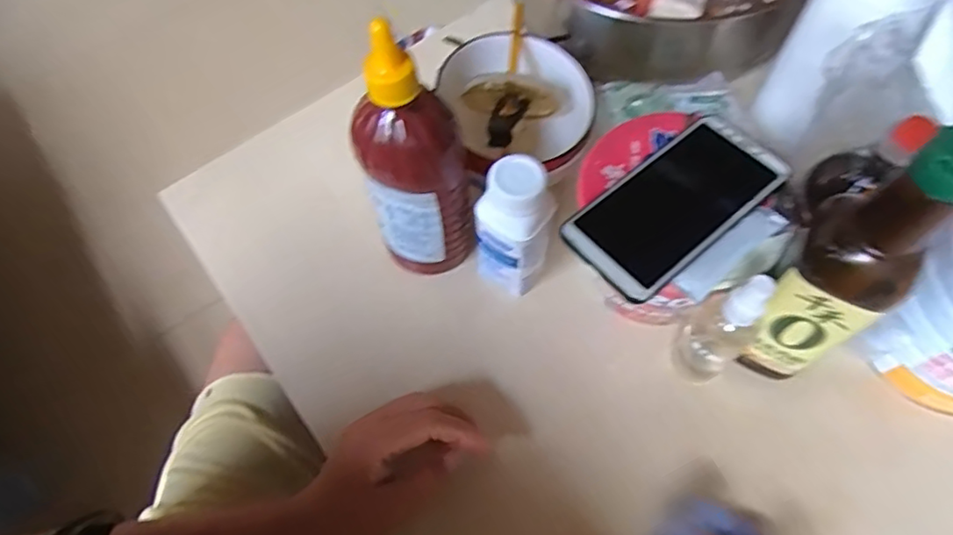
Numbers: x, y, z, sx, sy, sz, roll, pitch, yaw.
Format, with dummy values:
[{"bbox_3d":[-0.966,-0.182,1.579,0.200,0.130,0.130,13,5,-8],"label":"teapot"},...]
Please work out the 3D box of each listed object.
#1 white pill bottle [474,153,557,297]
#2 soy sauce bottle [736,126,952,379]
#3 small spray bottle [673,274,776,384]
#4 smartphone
[{"bbox_3d":[0.029,-0.028,0.456,0.051,0.131,0.045,15,65,11],"label":"white pill bottle"},{"bbox_3d":[0.215,0.012,0.365,0.051,0.253,0.063,-39,68,-15],"label":"soy sauce bottle"},{"bbox_3d":[0.171,0.042,0.416,0.039,0.145,0.044,-35,67,-13],"label":"small spray bottle"},{"bbox_3d":[0.140,-0.046,0.409,0.158,0.008,0.076,-37,67,-14],"label":"smartphone"}]

